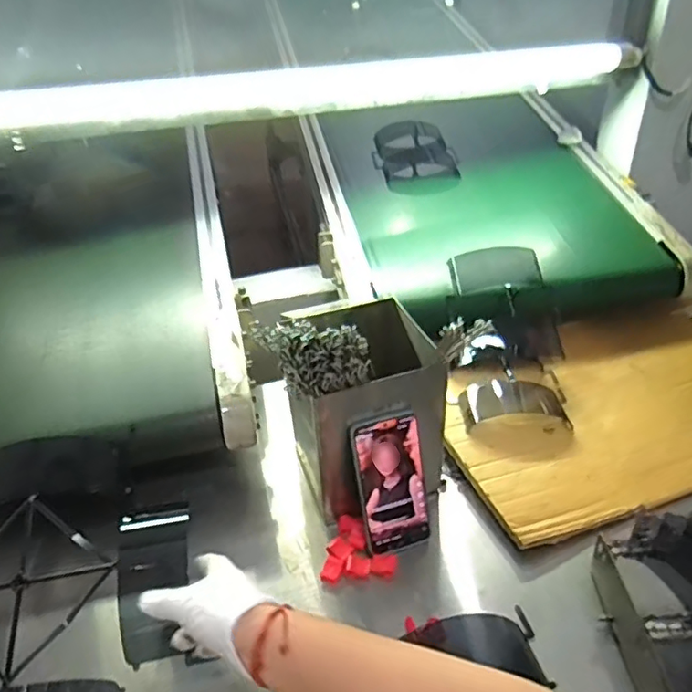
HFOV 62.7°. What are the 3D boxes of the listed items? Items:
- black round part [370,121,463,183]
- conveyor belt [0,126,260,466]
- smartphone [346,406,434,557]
[{"bbox_3d":[0.140,-0.402,1.160,0.169,0.065,0.172,-8,57,-8],"label":"black round part"},{"bbox_3d":[-0.439,-0.127,0.917,0.486,0.213,0.749,-10,35,-11],"label":"conveyor belt"},{"bbox_3d":[0.052,0.154,0.628,0.075,0.160,0.016,-13,15,-11],"label":"smartphone"}]

